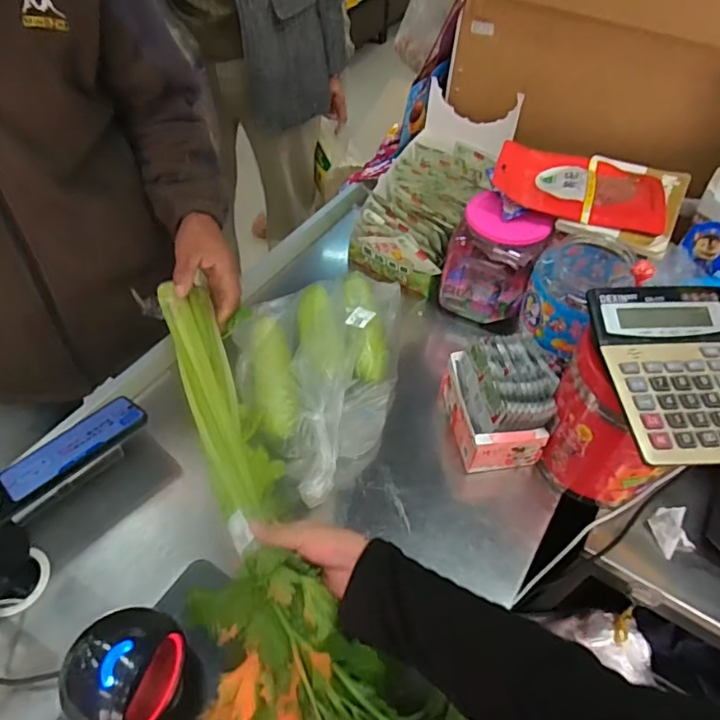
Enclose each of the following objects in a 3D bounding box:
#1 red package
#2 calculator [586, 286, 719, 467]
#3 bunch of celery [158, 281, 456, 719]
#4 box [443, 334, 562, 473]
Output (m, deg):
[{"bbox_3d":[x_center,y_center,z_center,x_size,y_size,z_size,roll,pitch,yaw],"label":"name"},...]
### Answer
[{"bbox_3d":[0.307,-0.250,0.777,0.226,0.028,0.160,17,52,9],"label":"red package"},{"bbox_3d":[0.310,0.006,0.525,0.142,0.029,0.187,0,51,-4],"label":"calculator"},{"bbox_3d":[-0.108,0.148,0.586,0.204,0.104,0.612,-16,55,-16],"label":"bunch of celery"},{"bbox_3d":[0.170,0.054,0.694,0.096,0.104,0.139,-5,52,-8],"label":"box"}]

